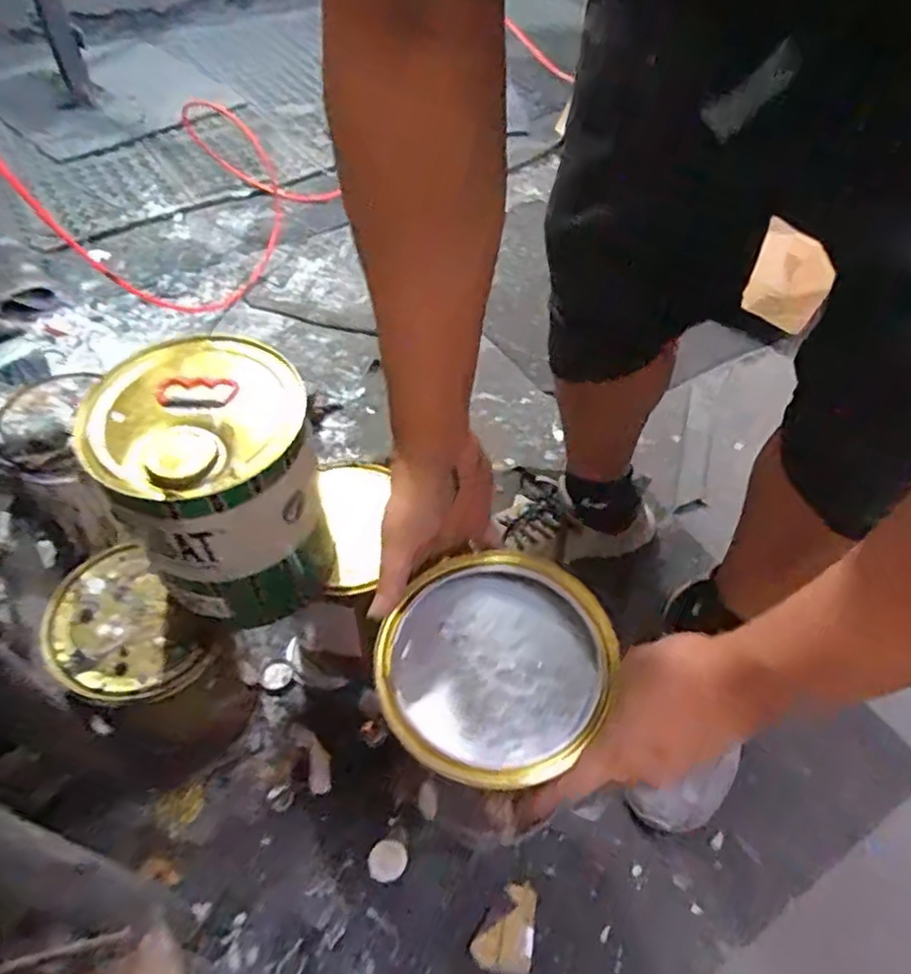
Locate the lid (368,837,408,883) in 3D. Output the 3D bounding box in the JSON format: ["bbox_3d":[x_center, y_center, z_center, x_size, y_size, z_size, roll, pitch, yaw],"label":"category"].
[{"bbox_3d":[-0.069,0.376,0.685,0.039,0.004,0.038,1,52,-1],"label":"lid"}]

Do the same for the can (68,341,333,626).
[{"bbox_3d":[-0.201,0.008,0.581,0.160,0.200,0.150,37,59,23],"label":"can"}]

